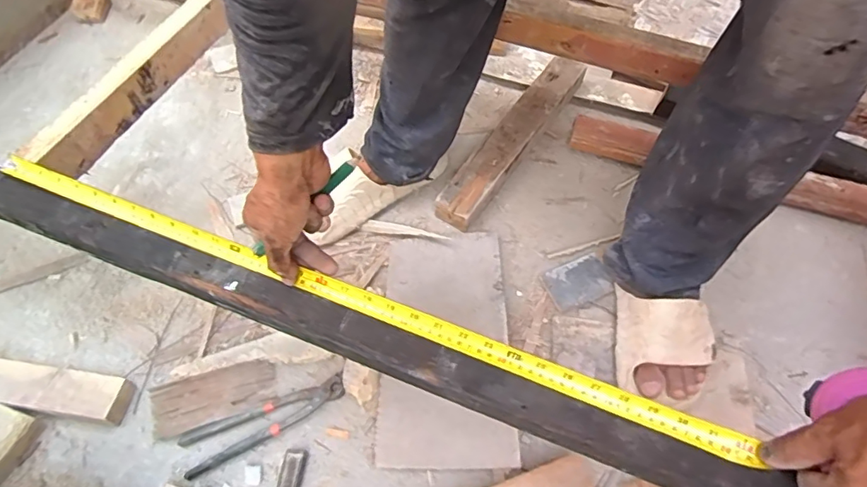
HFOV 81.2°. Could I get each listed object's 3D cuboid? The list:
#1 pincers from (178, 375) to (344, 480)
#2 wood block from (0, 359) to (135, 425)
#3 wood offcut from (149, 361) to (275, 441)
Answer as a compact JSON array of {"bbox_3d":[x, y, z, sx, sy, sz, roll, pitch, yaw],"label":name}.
[{"bbox_3d":[-0.224,0.243,0.678,0.220,0.016,0.055,-19,62,-12],"label":"pincers"},{"bbox_3d":[-0.596,0.194,0.704,0.354,0.040,0.062,8,60,4],"label":"wood block"},{"bbox_3d":[-0.304,0.214,0.702,0.161,0.014,0.072,-14,61,-9],"label":"wood offcut"}]

